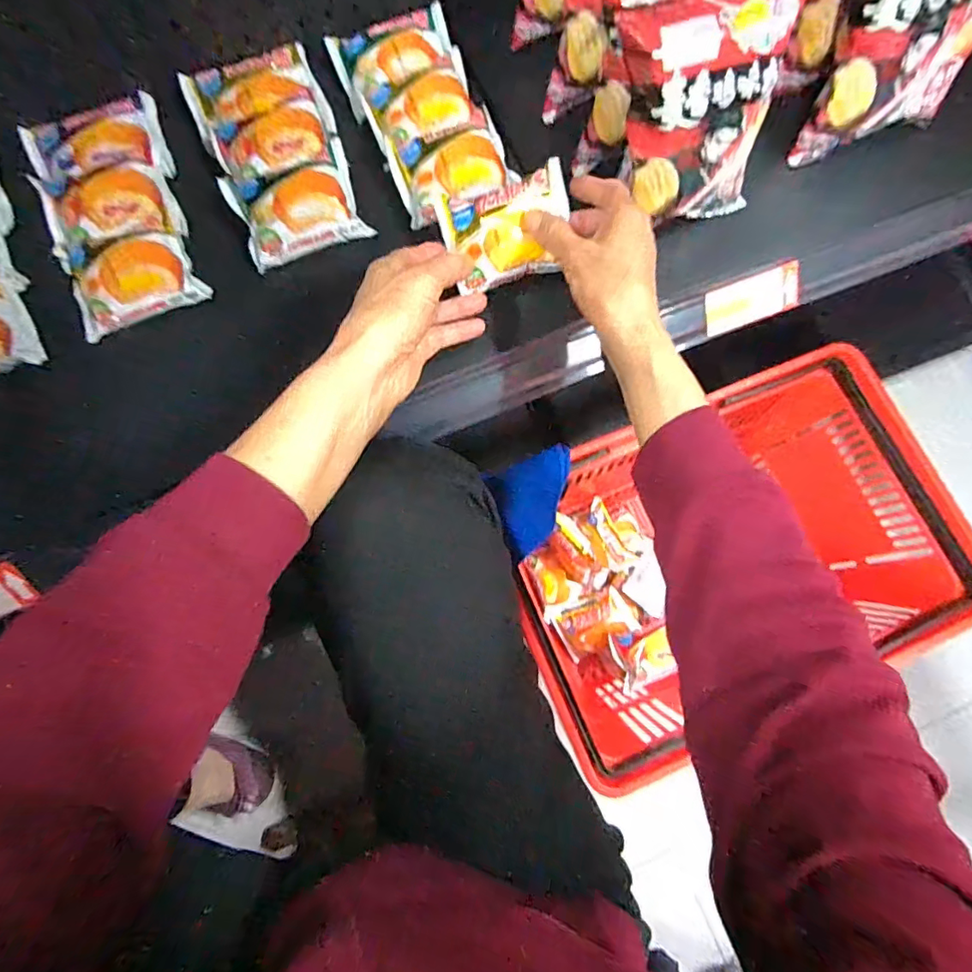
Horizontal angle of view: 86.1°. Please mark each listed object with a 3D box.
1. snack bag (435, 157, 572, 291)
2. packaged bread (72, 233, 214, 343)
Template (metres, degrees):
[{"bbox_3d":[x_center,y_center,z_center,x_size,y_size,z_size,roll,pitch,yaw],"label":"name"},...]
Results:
[{"bbox_3d":[0.018,-0.202,0.410,0.097,0.043,0.068,-12,78,-4],"label":"snack bag"},{"bbox_3d":[-0.290,-0.167,0.423,0.105,0.036,0.060,-24,79,-6],"label":"packaged bread"}]

